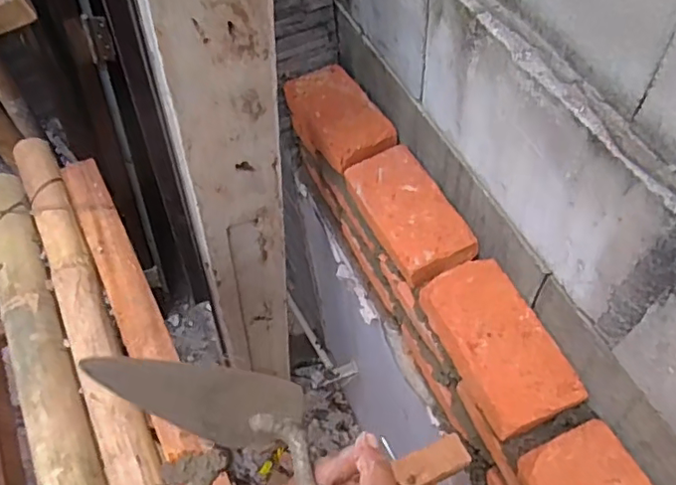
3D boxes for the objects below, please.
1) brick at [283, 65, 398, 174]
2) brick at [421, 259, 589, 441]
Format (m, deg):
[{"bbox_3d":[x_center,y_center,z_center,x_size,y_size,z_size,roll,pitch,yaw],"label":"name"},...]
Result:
[{"bbox_3d":[0.003,-0.189,0.948,0.106,0.076,0.212,-27,59,-13],"label":"brick"},{"bbox_3d":[0.189,0.121,0.694,0.109,0.045,0.201,-23,58,-10],"label":"brick"}]

